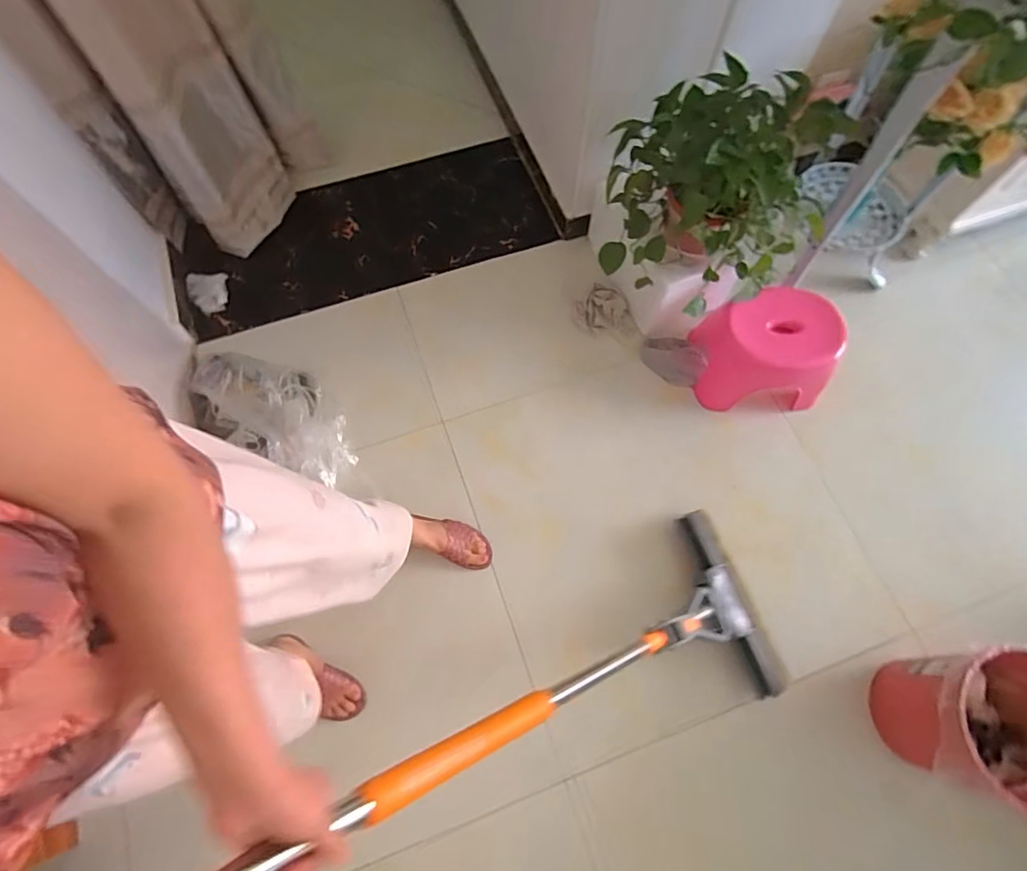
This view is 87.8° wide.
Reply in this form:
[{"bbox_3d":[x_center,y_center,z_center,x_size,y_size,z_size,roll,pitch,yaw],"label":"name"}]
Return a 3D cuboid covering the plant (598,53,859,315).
[{"bbox_3d":[0.401,-0.483,1.069,0.400,0.337,0.334,22,73,10],"label":"plant"}]

